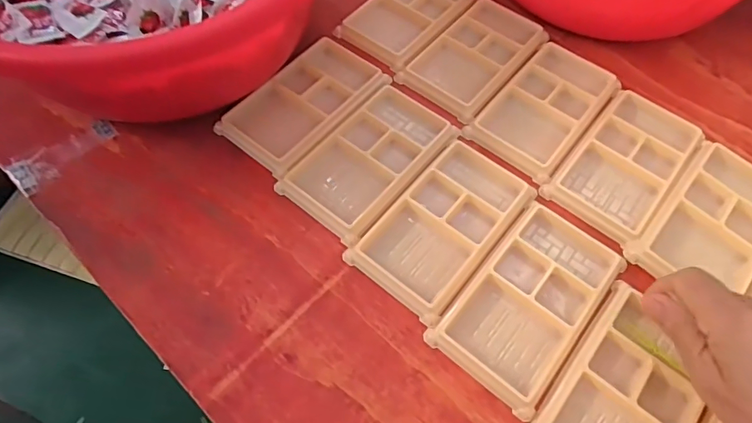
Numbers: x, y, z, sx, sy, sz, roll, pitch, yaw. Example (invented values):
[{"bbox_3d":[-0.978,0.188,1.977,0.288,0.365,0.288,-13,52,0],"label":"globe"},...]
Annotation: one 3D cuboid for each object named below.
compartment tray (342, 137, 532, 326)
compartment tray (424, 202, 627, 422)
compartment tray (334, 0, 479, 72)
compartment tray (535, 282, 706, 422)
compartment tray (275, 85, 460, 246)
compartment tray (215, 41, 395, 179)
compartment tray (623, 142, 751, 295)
[{"bbox_3d":[0.052,0.008,0.355,0.080,0.009,0.136,36,67,17],"label":"compartment tray"},{"bbox_3d":[0.109,0.059,0.332,0.077,0.017,0.138,37,68,18],"label":"compartment tray"},{"bbox_3d":[0.034,-0.191,0.457,0.080,0.010,0.131,37,67,17],"label":"compartment tray"},{"bbox_3d":[0.155,0.117,0.300,0.076,0.017,0.129,36,67,17],"label":"compartment tray"},{"bbox_3d":[-0.002,-0.044,0.380,0.084,0.009,0.136,35,67,17],"label":"compartment tray"},{"bbox_3d":[-0.057,-0.092,0.407,0.079,0.011,0.136,35,67,17],"label":"compartment tray"},{"bbox_3d":[0.253,0.008,0.356,0.075,0.014,0.137,41,69,19],"label":"compartment tray"}]

